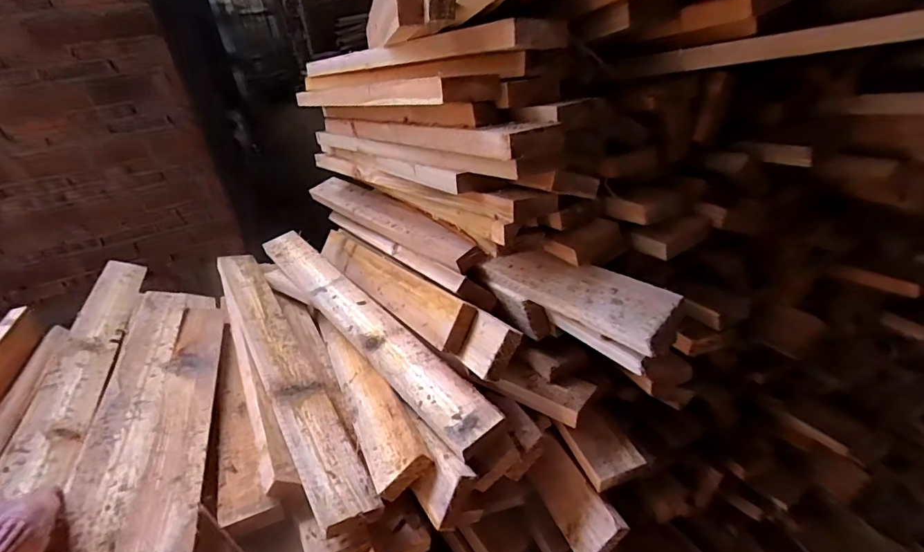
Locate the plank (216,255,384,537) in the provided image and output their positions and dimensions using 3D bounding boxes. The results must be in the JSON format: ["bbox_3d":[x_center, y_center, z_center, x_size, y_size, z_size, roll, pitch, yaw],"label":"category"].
[{"bbox_3d":[-0.222,0.092,0.573,0.062,0.023,0.501,-7,31,-34],"label":"plank"}]

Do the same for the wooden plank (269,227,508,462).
[{"bbox_3d":[-0.134,0.049,0.587,0.057,0.030,0.488,-27,38,-30],"label":"wooden plank"}]

